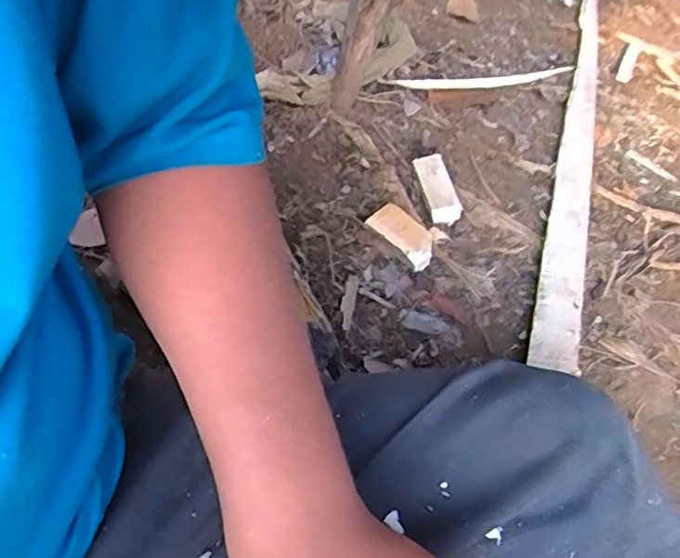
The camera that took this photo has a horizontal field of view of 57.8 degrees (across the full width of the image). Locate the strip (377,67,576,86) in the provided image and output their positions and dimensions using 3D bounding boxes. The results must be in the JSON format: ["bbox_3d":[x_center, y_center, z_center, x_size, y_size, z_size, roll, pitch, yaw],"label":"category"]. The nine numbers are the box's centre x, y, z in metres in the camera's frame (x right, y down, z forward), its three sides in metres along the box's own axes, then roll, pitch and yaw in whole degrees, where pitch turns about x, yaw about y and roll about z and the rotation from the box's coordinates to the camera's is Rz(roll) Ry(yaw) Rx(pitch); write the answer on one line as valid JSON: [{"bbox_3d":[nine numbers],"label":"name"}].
[{"bbox_3d":[0.262,-0.342,1.055,0.516,0.026,0.025,-20,46,-42],"label":"strip"}]

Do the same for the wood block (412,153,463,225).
[{"bbox_3d":[0.125,-0.117,0.786,0.037,0.025,0.092,-13,71,-11],"label":"wood block"}]

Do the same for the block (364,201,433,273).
[{"bbox_3d":[0.074,-0.051,0.726,0.042,0.022,0.086,-38,75,-30],"label":"block"}]

